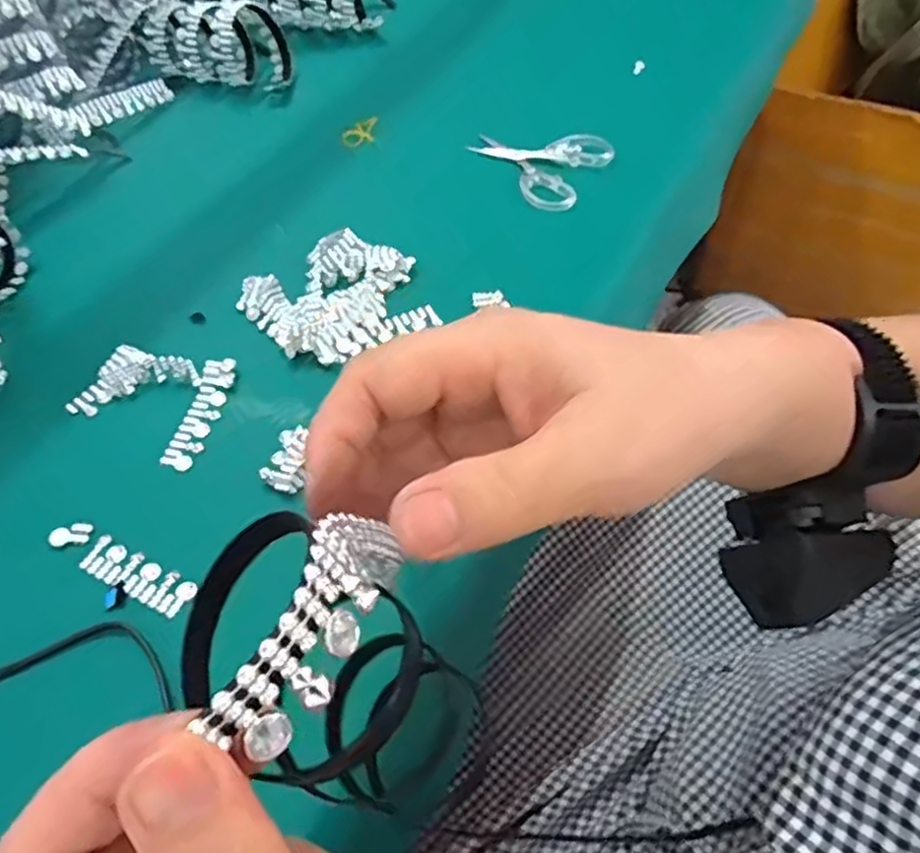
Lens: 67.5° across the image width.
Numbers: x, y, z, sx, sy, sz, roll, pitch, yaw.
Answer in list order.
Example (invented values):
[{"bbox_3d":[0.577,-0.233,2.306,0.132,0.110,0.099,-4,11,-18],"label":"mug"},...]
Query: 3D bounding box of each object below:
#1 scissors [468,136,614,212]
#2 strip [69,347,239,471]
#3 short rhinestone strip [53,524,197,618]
[{"bbox_3d":[0.059,-0.216,0.558,0.110,0.017,0.084,30,61,21],"label":"scissors"},{"bbox_3d":[-0.183,-0.023,0.424,0.093,0.017,0.074,25,59,19],"label":"strip"},{"bbox_3d":[-0.178,0.073,0.361,0.089,0.004,0.020,22,58,17],"label":"short rhinestone strip"}]

